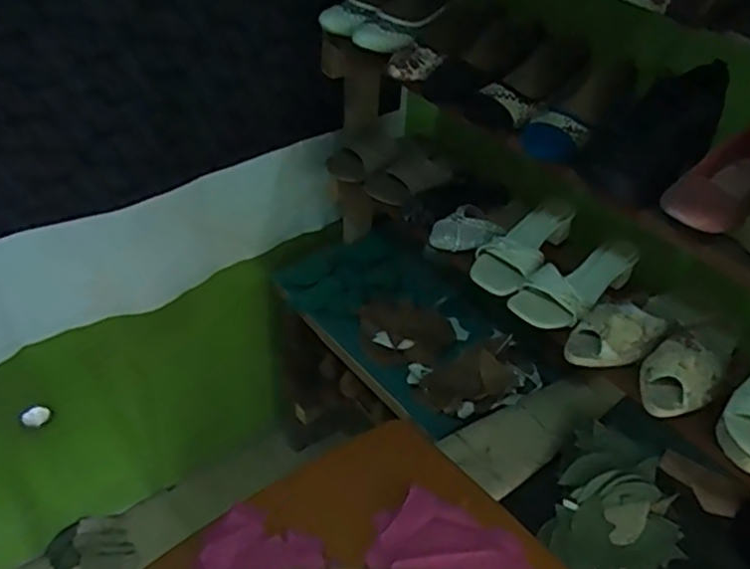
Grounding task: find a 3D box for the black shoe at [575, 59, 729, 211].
[{"bbox_3d":[0.350,-0.186,0.787,0.230,0.076,0.108,-42,56,-12],"label":"black shoe"}]

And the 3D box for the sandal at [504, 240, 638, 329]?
[{"bbox_3d":[0.304,0.006,0.959,0.218,0.062,0.095,-30,51,-16],"label":"sandal"}]

